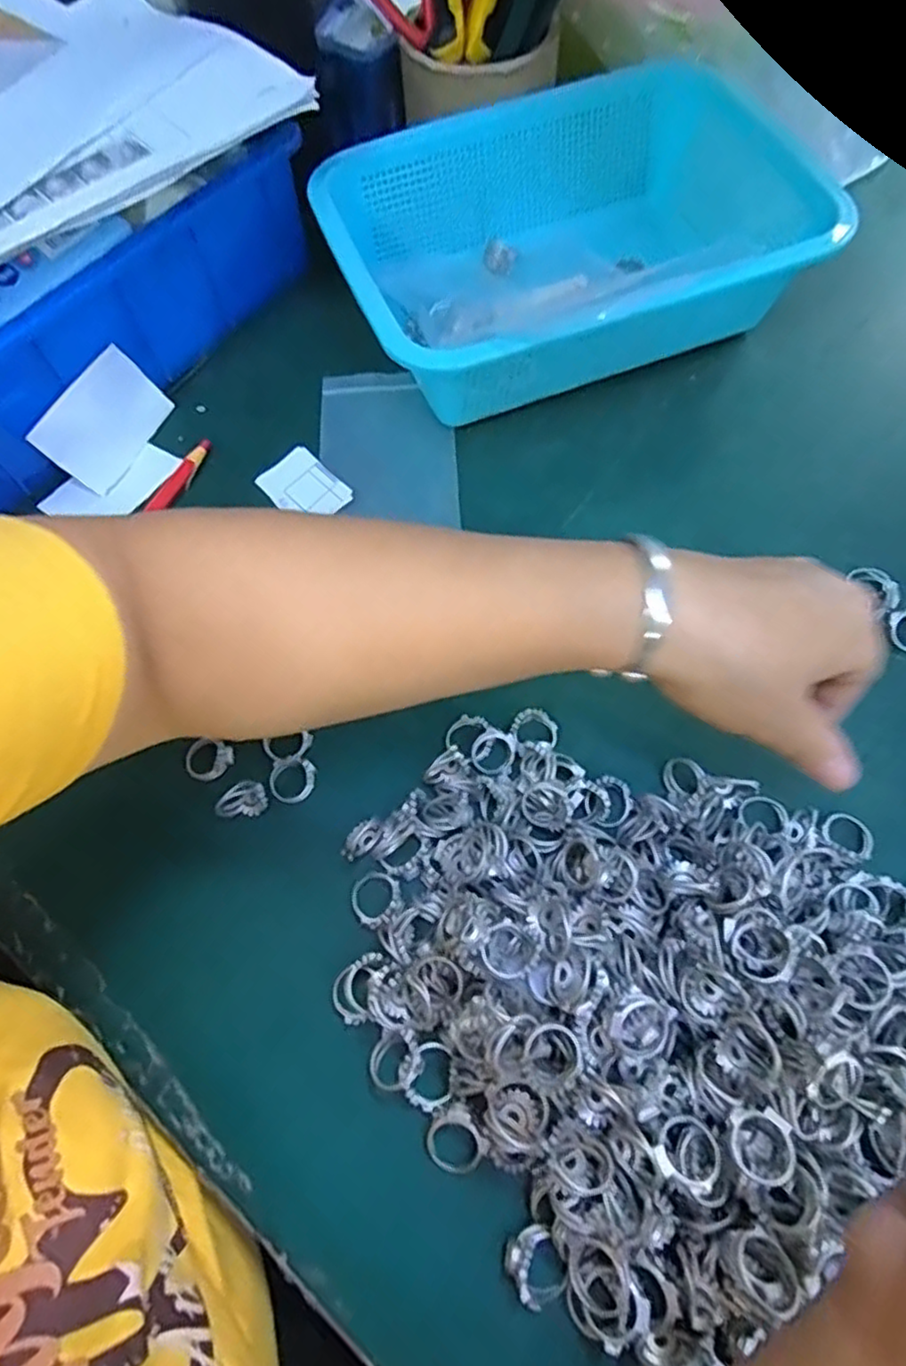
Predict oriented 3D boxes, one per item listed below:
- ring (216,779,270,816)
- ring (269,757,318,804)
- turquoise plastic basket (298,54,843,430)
[{"bbox_3d":[-0.095,0.054,0.302,0.012,0.018,0.021,41,73,19],"label":"ring"},{"bbox_3d":[-0.075,0.044,0.310,0.021,0.006,0.021,-1,65,2],"label":"ring"},{"bbox_3d":[0.064,-0.254,0.398,0.253,0.079,0.192,-20,66,-7],"label":"turquoise plastic basket"}]

